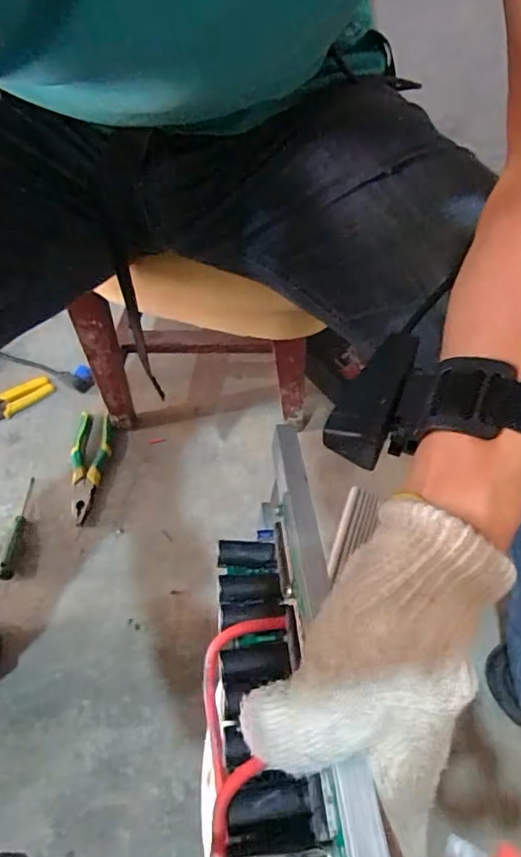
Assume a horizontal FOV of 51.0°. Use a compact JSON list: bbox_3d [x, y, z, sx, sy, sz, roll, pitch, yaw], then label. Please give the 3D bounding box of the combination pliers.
[{"bbox_3d":[-0.256,0.053,0.821,0.056,0.025,0.192,-9,53,-2],"label":"combination pliers"}]

